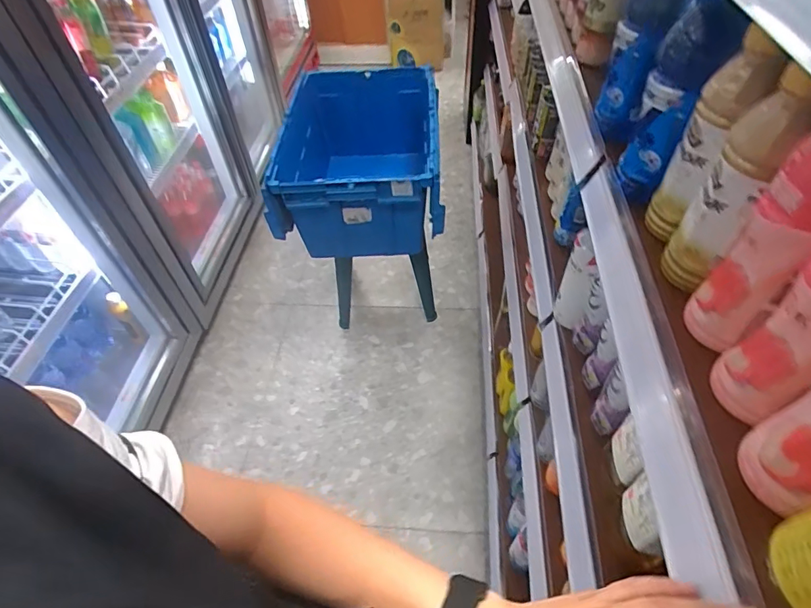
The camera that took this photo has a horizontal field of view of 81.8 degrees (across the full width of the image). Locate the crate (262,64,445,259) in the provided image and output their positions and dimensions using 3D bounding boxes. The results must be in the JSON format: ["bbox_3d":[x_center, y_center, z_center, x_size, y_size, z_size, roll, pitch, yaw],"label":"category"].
[{"bbox_3d":[-0.131,-0.449,1.426,0.473,0.317,0.614,1,52,2],"label":"crate"}]

